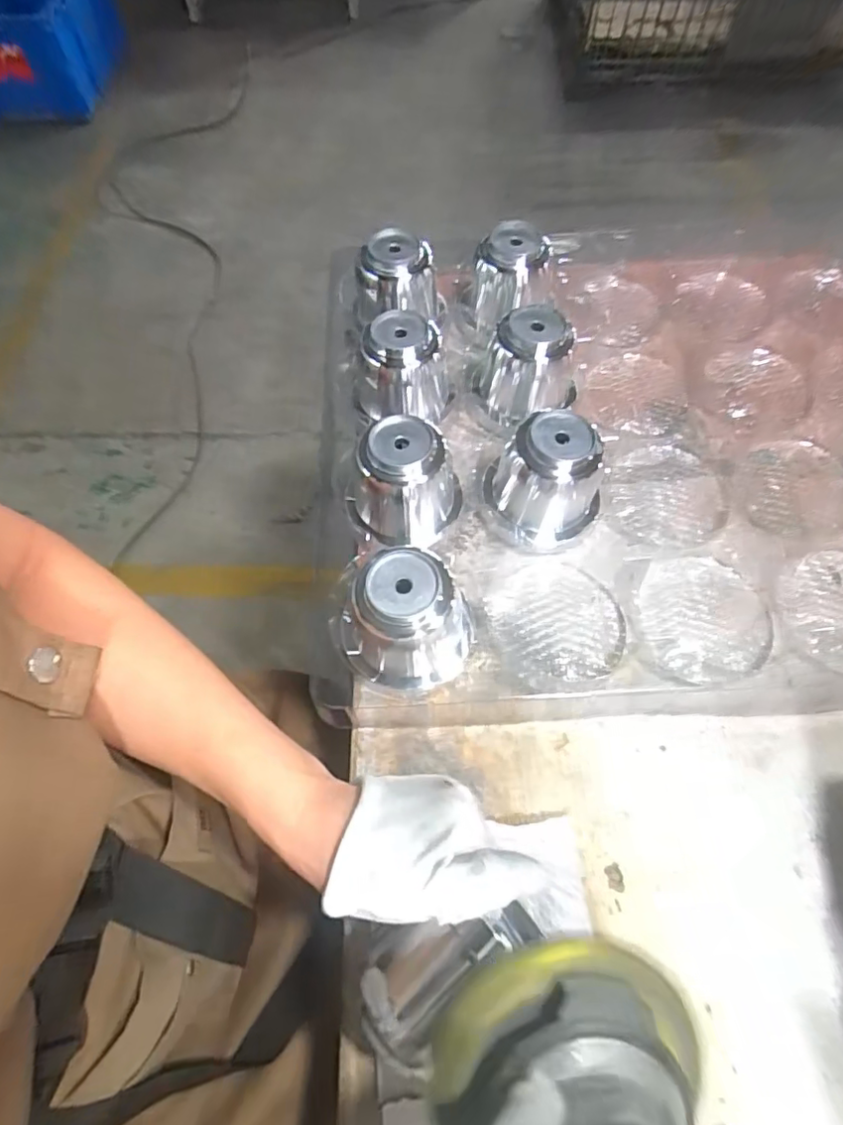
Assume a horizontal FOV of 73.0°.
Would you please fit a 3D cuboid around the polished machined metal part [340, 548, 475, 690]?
[{"bbox_3d":[-0.006,0.039,0.372,0.080,0.080,0.073,0,64,-1],"label":"polished machined metal part"}]

